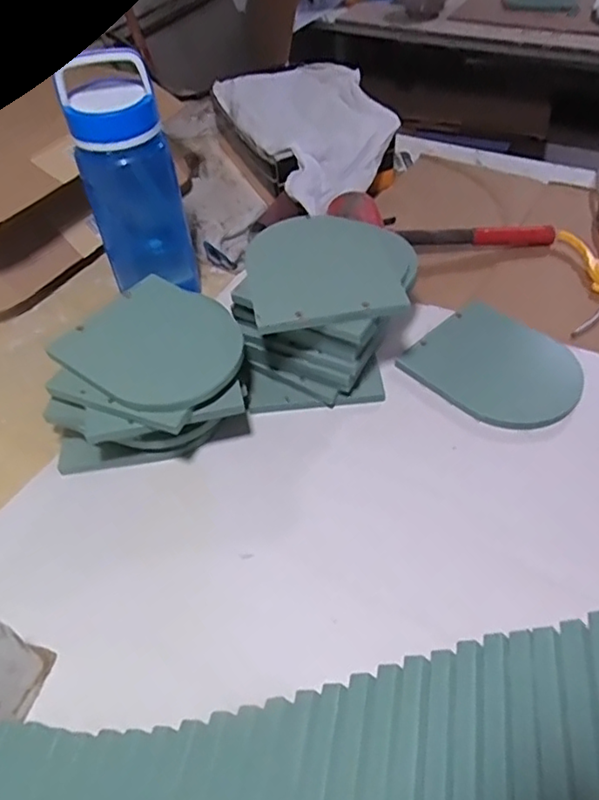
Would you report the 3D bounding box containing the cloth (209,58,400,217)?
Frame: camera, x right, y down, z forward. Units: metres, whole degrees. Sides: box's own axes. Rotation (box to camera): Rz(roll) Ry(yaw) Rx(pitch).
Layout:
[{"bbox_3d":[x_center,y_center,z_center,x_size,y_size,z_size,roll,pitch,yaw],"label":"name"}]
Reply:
[{"bbox_3d":[0.028,-0.453,0.978,0.238,0.067,0.389,-20,50,-14],"label":"cloth"}]

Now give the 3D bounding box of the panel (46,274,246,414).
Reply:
[{"bbox_3d":[-0.138,-0.057,0.587,0.173,0.009,0.149,28,56,25],"label":"panel"}]

